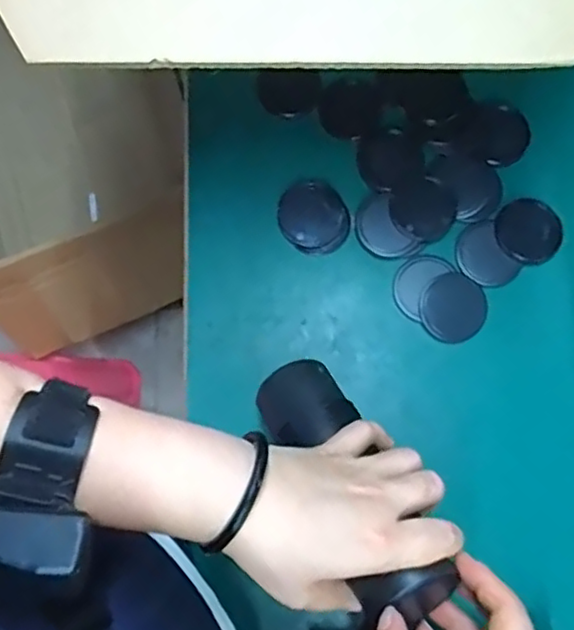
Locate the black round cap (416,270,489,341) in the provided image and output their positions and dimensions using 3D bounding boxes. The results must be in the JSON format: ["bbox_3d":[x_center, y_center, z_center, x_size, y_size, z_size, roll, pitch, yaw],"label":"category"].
[{"bbox_3d":[0.126,-0.005,0.503,0.049,0.006,0.049,0,80,1],"label":"black round cap"}]

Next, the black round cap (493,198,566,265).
[{"bbox_3d":[0.187,-0.063,0.511,0.053,0.013,0.046,30,98,0],"label":"black round cap"}]

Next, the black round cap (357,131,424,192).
[{"bbox_3d":[0.081,-0.123,0.523,0.051,0.006,0.048,0,80,1],"label":"black round cap"}]

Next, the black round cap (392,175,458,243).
[{"bbox_3d":[0.106,-0.082,0.513,0.049,0.005,0.049,0,80,1],"label":"black round cap"}]

